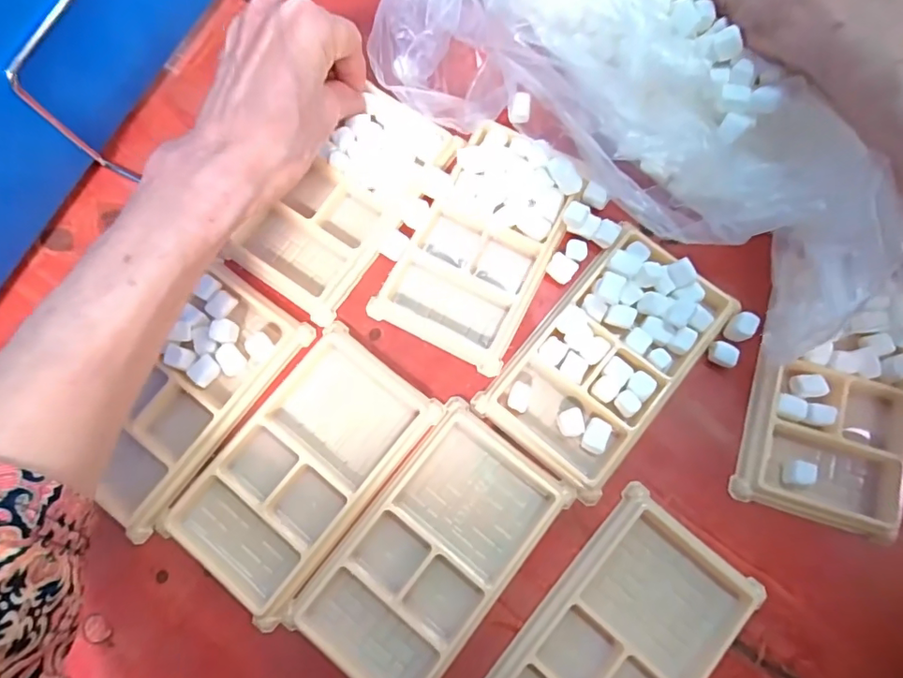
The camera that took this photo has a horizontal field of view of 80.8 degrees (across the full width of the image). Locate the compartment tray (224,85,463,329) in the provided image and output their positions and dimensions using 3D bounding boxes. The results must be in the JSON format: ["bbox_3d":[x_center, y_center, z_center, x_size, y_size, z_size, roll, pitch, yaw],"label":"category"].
[{"bbox_3d":[-0.059,-0.080,0.309,0.069,0.014,0.132,36,81,8],"label":"compartment tray"}]

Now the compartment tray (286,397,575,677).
[{"bbox_3d":[-0.009,0.107,0.263,0.076,0.015,0.135,39,81,9],"label":"compartment tray"}]

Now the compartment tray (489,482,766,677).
[{"bbox_3d":[0.078,0.148,0.251,0.076,0.012,0.133,39,81,9],"label":"compartment tray"}]

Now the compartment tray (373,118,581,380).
[{"bbox_3d":[0.019,-0.056,0.296,0.074,0.010,0.129,27,80,7],"label":"compartment tray"}]

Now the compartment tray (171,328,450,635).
[{"bbox_3d":[-0.074,0.066,0.272,0.079,0.012,0.134,36,81,8],"label":"compartment tray"}]

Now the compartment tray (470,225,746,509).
[{"bbox_3d":[0.084,0.009,0.279,0.073,0.018,0.130,41,82,9],"label":"compartment tray"}]

